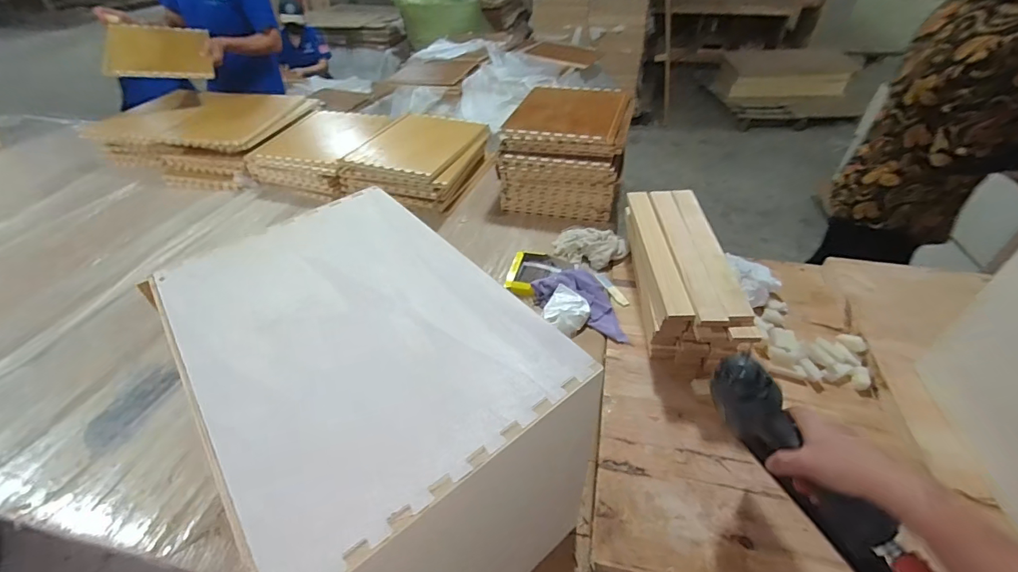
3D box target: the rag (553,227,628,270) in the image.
[{"bbox_3d":[0.183,-0.096,1.008,0.160,0.038,0.103,25,47,26],"label":"rag"}]

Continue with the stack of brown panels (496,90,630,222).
[{"bbox_3d":[0.169,-0.388,1.203,0.286,0.199,0.412,10,43,12],"label":"stack of brown panels"}]

